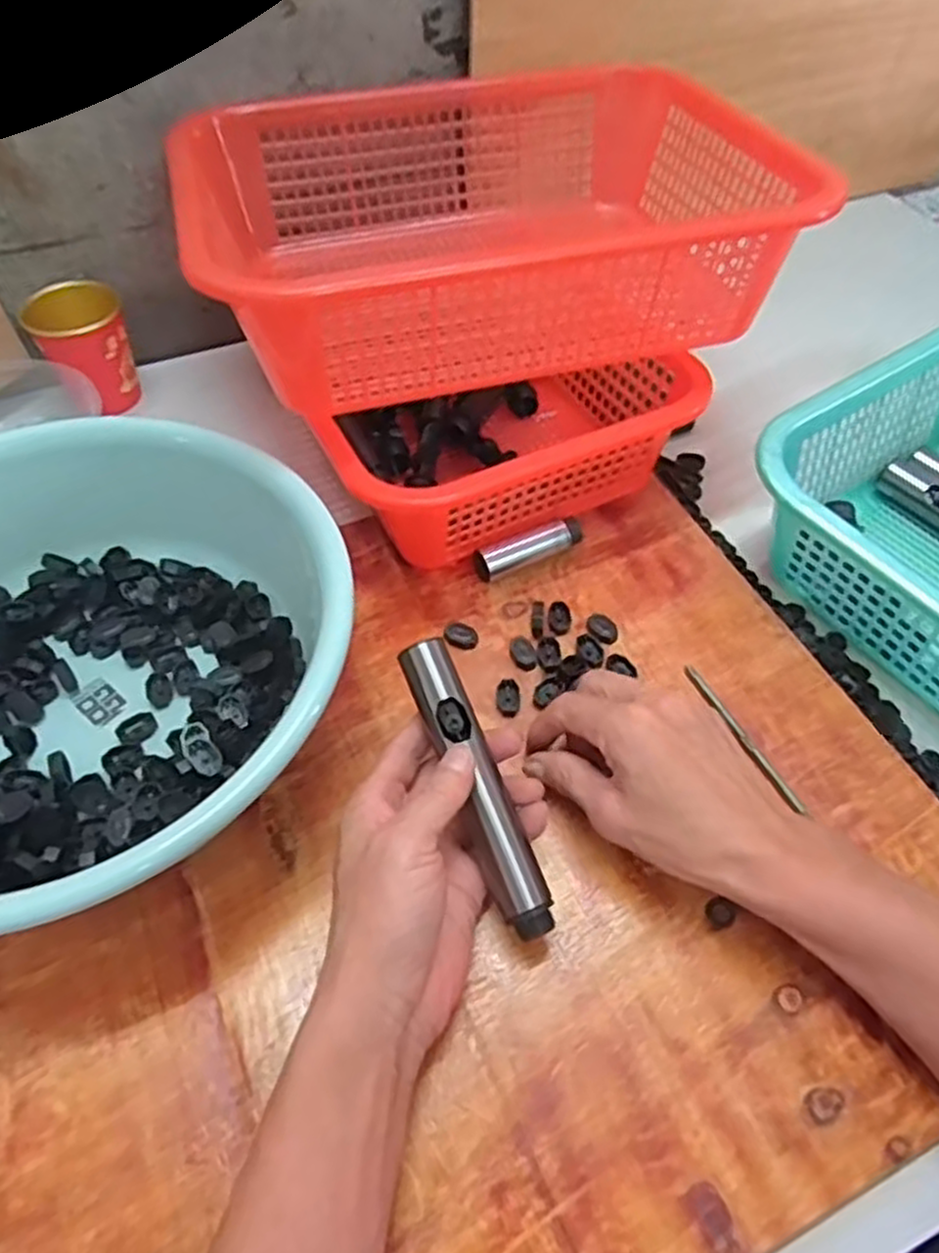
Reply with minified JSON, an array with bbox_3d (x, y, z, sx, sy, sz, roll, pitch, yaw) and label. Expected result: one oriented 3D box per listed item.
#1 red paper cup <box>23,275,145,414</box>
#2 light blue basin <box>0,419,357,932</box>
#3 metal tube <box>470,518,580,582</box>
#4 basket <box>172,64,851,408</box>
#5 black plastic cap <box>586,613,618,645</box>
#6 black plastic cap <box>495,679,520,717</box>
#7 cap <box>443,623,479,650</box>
[{"bbox_3d":[-0.302,-0.219,0.621,0.071,0.087,0.067,-23,56,-17],"label":"red paper cup"},{"bbox_3d":[-0.211,0.029,0.420,0.283,0.107,0.277,0,53,0],"label":"light blue basin"},{"bbox_3d":[0.040,-0.051,0.530,0.076,0.026,0.024,-20,56,-15],"label":"metal tube"},{"bbox_3d":[0.006,-0.275,0.544,0.367,0.106,0.276,-12,56,-9],"label":"basket"},{"bbox_3d":[0.086,0.001,0.503,0.018,0.005,0.025,-17,55,-13],"label":"black plastic cap"},{"bbox_3d":[0.023,0.042,0.471,0.014,0.006,0.024,-1,53,-1],"label":"black plastic cap"},{"bbox_3d":[-0.005,0.006,0.499,0.021,0.008,0.015,10,53,7],"label":"cap"}]

